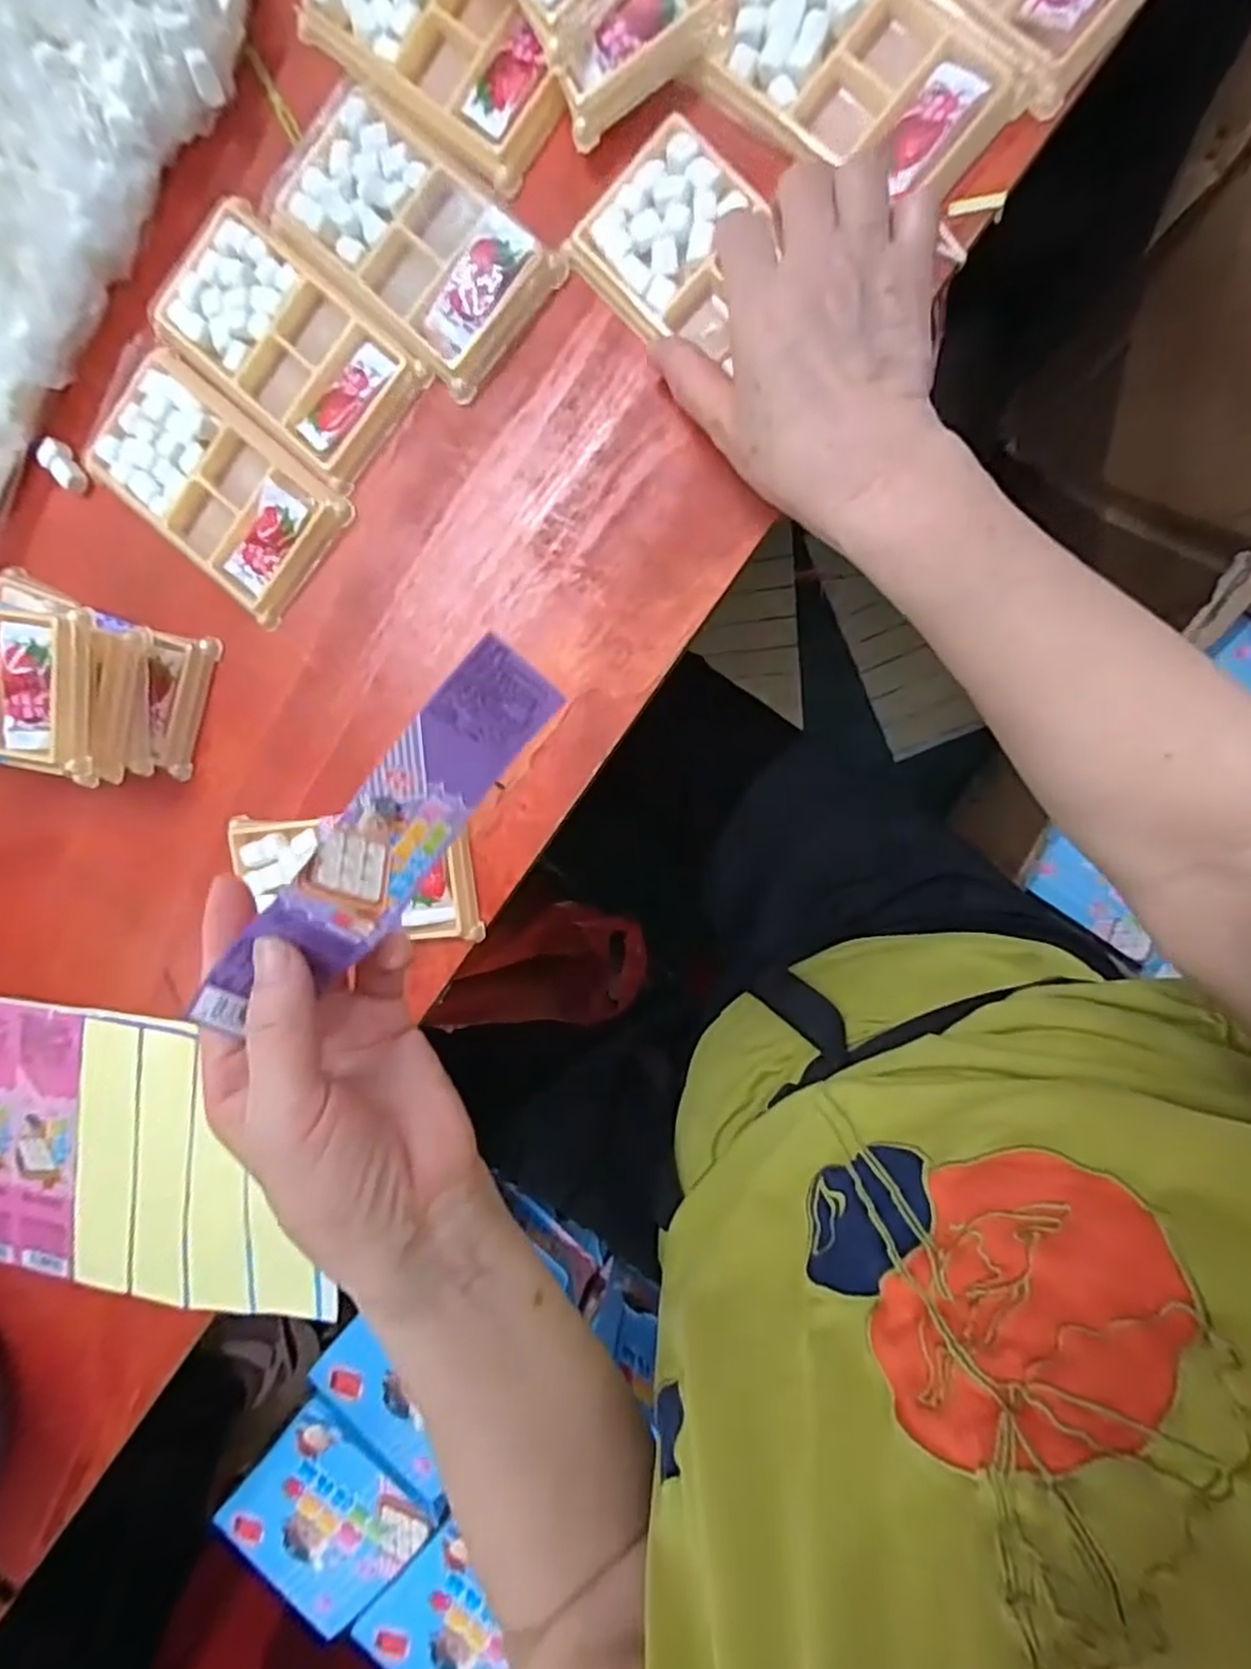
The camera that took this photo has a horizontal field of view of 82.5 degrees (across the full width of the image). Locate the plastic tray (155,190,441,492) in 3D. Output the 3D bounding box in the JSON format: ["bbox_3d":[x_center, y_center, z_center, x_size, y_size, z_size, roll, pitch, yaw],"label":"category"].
[{"bbox_3d":[-0.175,-0.247,0.357,0.140,0.011,0.078,42,100,2],"label":"plastic tray"}]

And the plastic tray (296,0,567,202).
[{"bbox_3d":[-0.086,-0.377,0.335,0.136,0.017,0.073,40,100,3],"label":"plastic tray"}]

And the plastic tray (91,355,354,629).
[{"bbox_3d":[-0.215,-0.182,0.371,0.132,0.012,0.081,40,100,3],"label":"plastic tray"}]

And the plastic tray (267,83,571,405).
[{"bbox_3d":[-0.107,-0.289,0.343,0.140,0.012,0.075,43,100,2],"label":"plastic tray"}]

